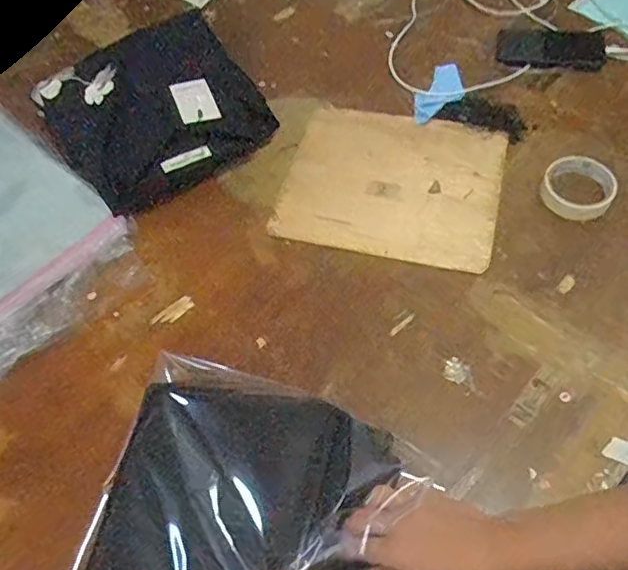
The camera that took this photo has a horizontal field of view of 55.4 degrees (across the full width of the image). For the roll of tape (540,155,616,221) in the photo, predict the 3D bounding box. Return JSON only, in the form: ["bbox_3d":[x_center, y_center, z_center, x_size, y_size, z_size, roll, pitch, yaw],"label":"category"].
[{"bbox_3d":[0.344,-0.129,0.777,0.087,0.019,0.093,-2,58,2],"label":"roll of tape"}]

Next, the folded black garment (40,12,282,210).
[{"bbox_3d":[-0.220,-0.243,0.838,0.266,0.100,0.236,-36,63,-18],"label":"folded black garment"}]

